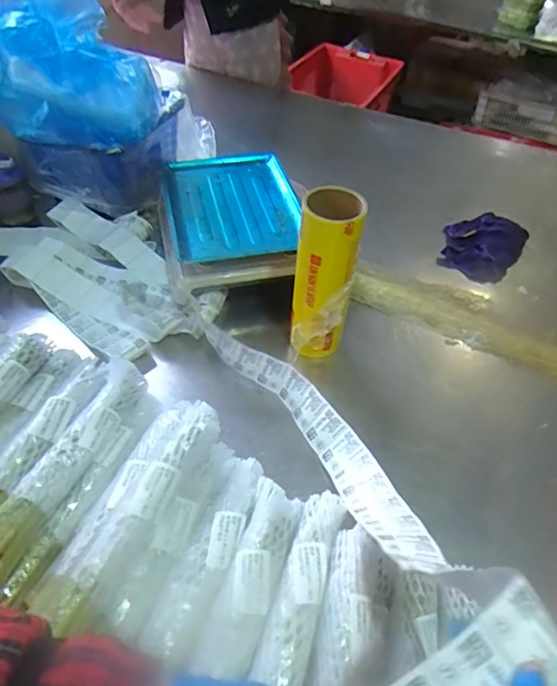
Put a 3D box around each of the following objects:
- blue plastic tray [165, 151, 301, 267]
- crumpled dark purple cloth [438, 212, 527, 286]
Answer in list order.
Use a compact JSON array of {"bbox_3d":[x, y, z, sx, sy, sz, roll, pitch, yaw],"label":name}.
[{"bbox_3d":[-0.084,-0.252,0.903,0.233,0.050,0.297,-9,49,-12],"label":"blue plastic tray"},{"bbox_3d":[0.414,-0.205,1.014,0.160,0.048,0.181,31,53,22],"label":"crumpled dark purple cloth"}]

